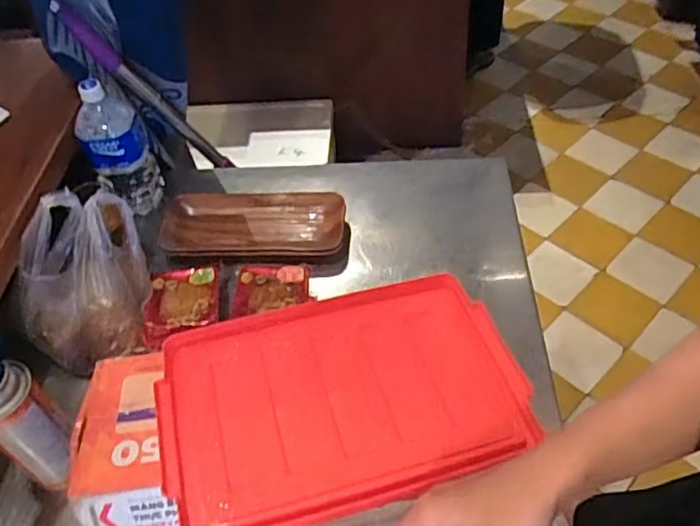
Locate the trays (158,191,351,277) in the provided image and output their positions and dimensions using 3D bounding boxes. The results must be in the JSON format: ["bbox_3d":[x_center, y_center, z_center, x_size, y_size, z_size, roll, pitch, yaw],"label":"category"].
[{"bbox_3d":[-0.137,-0.050,0.894,0.271,0.037,0.135,1,49,7],"label":"trays"}]

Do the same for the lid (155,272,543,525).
[{"bbox_3d":[-0.008,0.117,0.554,0.314,0.027,0.210,-14,49,-6],"label":"lid"}]

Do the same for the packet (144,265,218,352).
[{"bbox_3d":[-0.221,0.050,0.790,0.095,0.022,0.108,-11,49,-3],"label":"packet"}]

